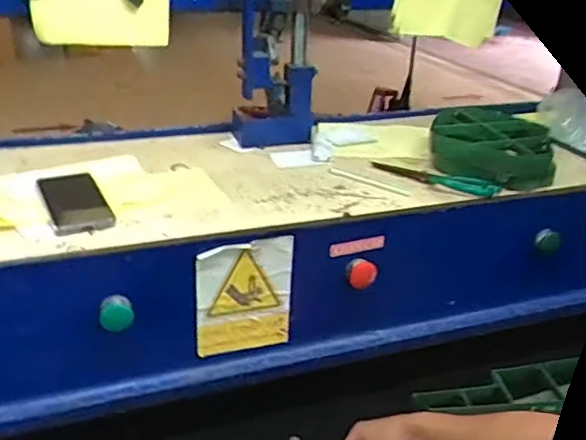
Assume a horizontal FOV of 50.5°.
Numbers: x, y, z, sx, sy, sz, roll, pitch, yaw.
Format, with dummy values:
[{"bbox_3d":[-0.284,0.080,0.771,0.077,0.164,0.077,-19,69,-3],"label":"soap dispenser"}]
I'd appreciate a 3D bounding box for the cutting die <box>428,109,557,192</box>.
[{"bbox_3d":[0.351,-0.137,1.098,0.199,0.057,0.265,10,27,15],"label":"cutting die"}]

